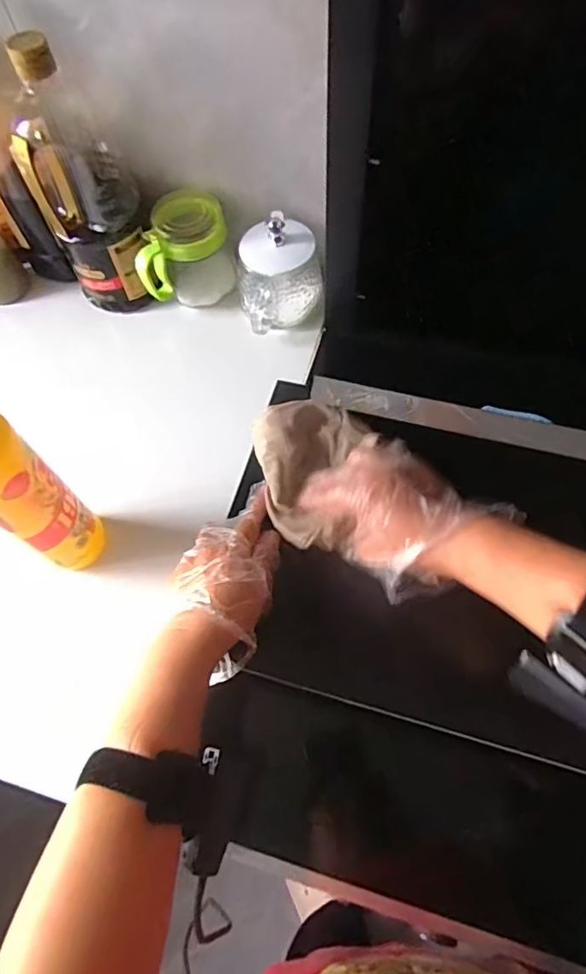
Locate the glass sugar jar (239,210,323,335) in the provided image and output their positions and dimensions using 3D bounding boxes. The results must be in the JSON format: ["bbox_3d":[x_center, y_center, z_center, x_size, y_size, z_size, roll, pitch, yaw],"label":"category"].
[{"bbox_3d":[-0.016,-0.240,0.595,0.090,0.092,0.093,-1,65,2],"label":"glass sugar jar"}]

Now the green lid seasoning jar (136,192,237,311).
[{"bbox_3d":[-0.124,-0.268,0.614,0.104,0.098,0.070,-12,65,-3],"label":"green lid seasoning jar"}]

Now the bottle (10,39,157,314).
[{"bbox_3d":[-0.220,-0.318,0.564,0.098,0.245,0.130,-19,65,-6],"label":"bottle"}]

